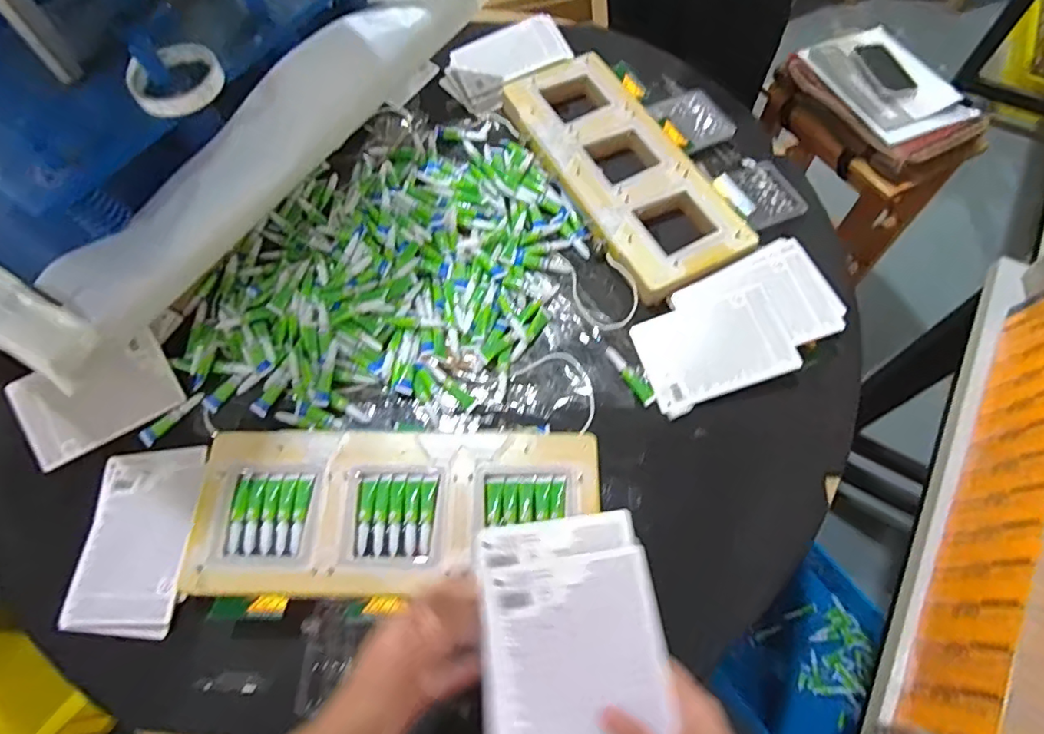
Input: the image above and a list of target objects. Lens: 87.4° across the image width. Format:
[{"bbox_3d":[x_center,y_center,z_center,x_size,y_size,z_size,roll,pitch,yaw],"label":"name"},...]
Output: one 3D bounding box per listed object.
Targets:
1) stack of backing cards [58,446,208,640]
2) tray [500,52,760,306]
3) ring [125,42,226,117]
[{"bbox_3d":[-0.418,0.186,0.598,0.122,0.015,0.195,-3,63,0],"label":"stack of backing cards"},{"bbox_3d":[0.137,-0.288,0.784,0.179,0.039,0.429,-24,65,-10],"label":"tray"},{"bbox_3d":[-0.364,-0.303,0.576,0.092,0.027,0.092,-1,63,1],"label":"ring"}]

